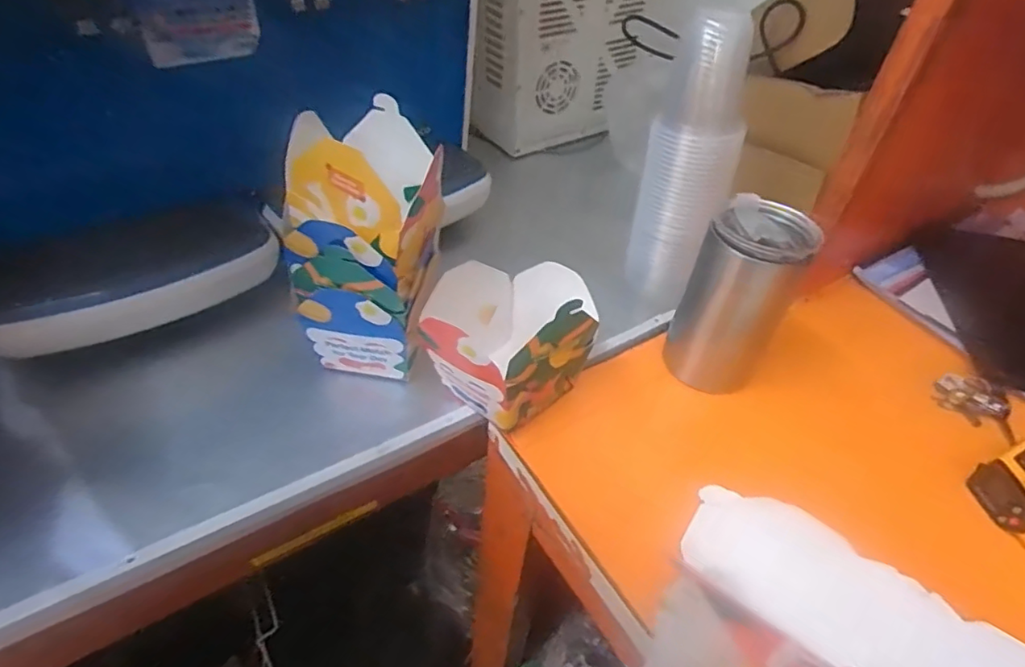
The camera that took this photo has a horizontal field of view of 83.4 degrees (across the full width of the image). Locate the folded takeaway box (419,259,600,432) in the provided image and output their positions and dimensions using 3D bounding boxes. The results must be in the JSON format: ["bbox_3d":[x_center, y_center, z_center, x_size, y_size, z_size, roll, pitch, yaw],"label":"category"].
[{"bbox_3d":[-0.008,0.007,0.494,0.116,0.113,0.107,-27,52,-28],"label":"folded takeaway box"}]

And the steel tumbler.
[{"bbox_3d":[0.199,-0.026,0.516,0.081,0.160,0.075,35,52,27],"label":"steel tumbler"}]

